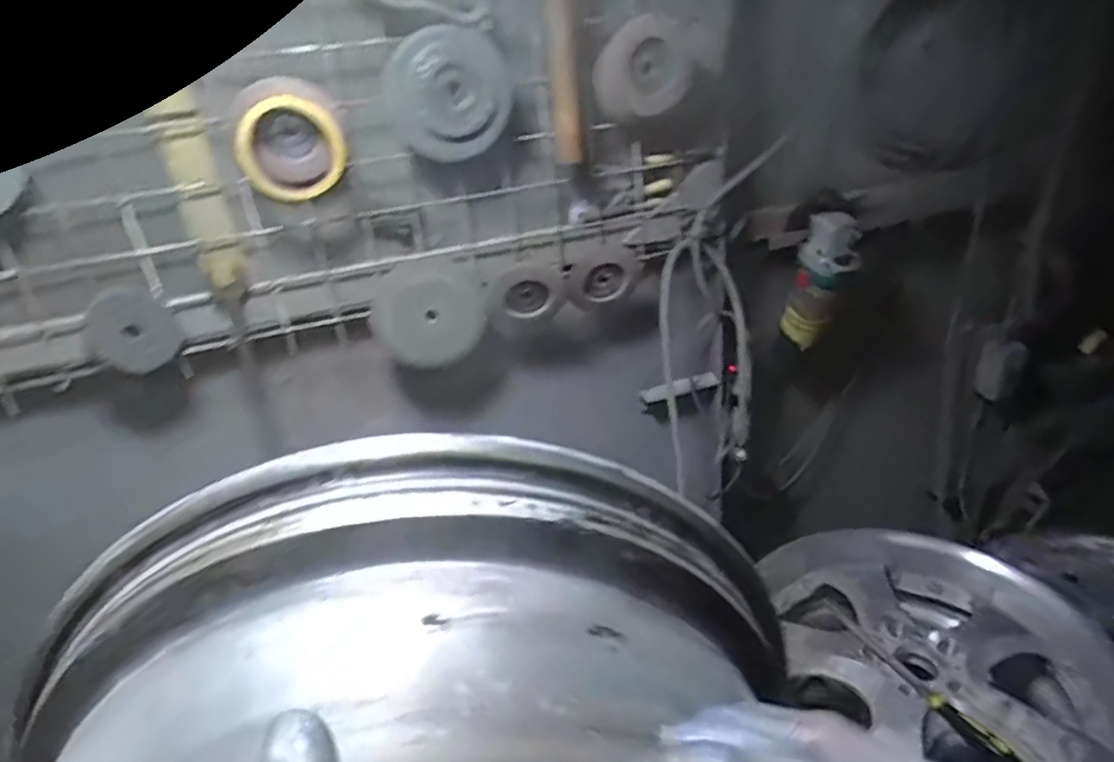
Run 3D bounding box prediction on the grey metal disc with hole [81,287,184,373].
[{"bbox_3d":[-0.418,-0.050,0.667,0.076,0.079,0.020,-20,35,-20],"label":"grey metal disc with hole"}]

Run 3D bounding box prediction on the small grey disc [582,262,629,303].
[{"bbox_3d":[0.060,-0.122,0.838,0.055,0.052,0.007,-8,32,-3],"label":"small grey disc"}]

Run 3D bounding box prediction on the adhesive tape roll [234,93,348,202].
[{"bbox_3d":[-0.253,-0.223,0.645,0.093,0.090,0.037,-14,33,-13],"label":"adhesive tape roll"}]

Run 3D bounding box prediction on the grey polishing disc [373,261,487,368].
[{"bbox_3d":[-0.144,-0.075,0.769,0.118,0.111,0.023,-10,32,-7],"label":"grey polishing disc"}]

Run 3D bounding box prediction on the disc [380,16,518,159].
[{"bbox_3d":[-0.103,-0.287,0.669,0.128,0.119,0.028,-20,32,-15],"label":"disc"}]

